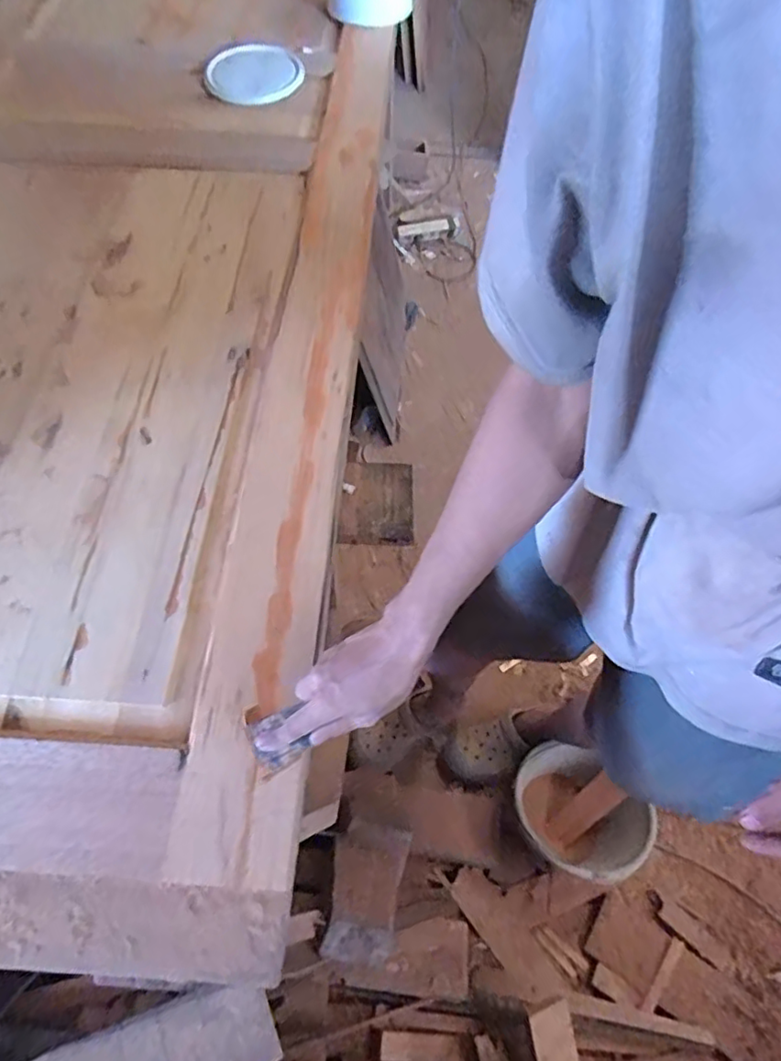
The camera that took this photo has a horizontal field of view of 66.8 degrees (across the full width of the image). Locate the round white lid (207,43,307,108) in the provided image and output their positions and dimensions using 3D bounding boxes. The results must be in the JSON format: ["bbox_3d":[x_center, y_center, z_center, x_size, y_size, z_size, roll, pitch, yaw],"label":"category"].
[{"bbox_3d":[-0.242,-0.834,1.074,0.157,0.028,0.156,0,61,-1],"label":"round white lid"}]

